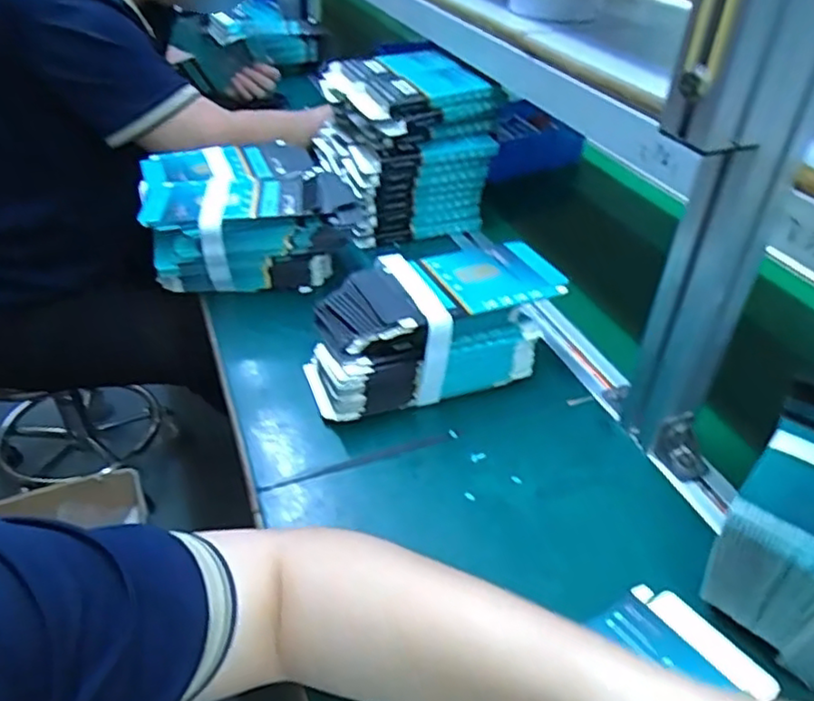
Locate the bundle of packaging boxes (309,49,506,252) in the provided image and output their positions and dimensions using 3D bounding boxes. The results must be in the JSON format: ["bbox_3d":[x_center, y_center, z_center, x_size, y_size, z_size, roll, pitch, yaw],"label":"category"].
[{"bbox_3d":[-0.004,-0.262,0.810,0.171,0.163,0.229,-11,40,-14],"label":"bundle of packaging boxes"}]

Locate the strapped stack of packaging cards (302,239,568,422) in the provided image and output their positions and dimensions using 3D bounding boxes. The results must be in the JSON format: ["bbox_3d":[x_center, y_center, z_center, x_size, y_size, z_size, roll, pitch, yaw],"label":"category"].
[{"bbox_3d":[0.023,-0.021,0.574,0.223,0.091,0.109,-11,40,-14],"label":"strapped stack of packaging cards"}]

